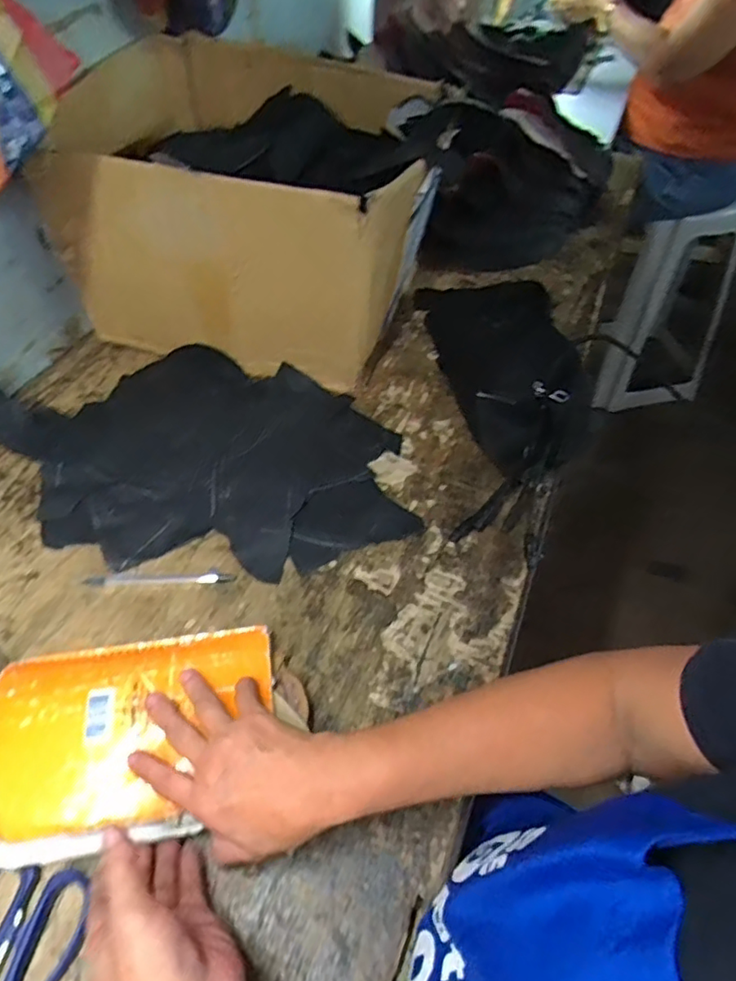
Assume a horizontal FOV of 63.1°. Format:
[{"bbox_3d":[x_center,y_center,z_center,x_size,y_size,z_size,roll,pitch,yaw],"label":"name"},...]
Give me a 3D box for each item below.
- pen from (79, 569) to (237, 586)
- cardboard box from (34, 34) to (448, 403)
[{"bbox_3d":[-0.193,0.080,0.552,0.137,0.005,0.014,-1,50,-2],"label":"pen"},{"bbox_3d":[-0.130,-0.344,0.742,0.387,0.232,0.374,8,50,8],"label":"cardboard box"}]

